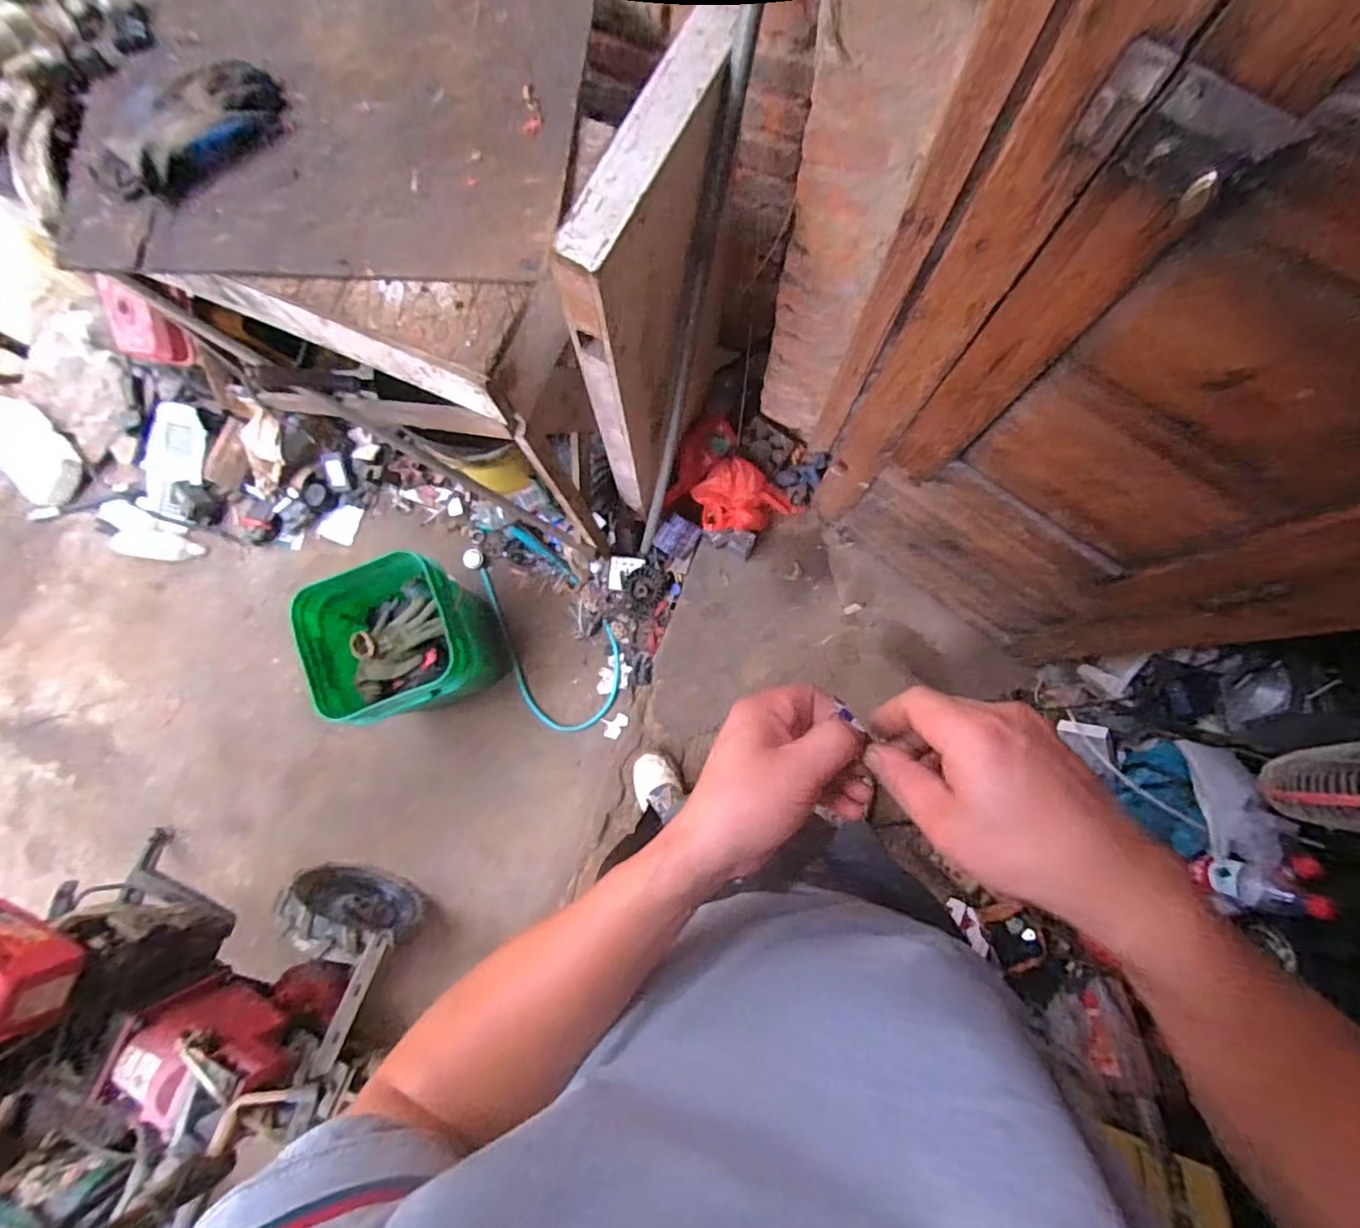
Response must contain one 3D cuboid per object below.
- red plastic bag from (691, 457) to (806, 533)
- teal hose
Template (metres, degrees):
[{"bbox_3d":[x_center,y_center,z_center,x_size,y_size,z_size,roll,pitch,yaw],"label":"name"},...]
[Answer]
[{"bbox_3d":[0.149,-0.264,1.396,0.214,0.070,0.184,42,85,7],"label":"red plastic bag"},{"bbox_3d":[-0.344,0.025,1.487,0.282,0.046,0.590,-29,81,-2],"label":"teal hose"}]

